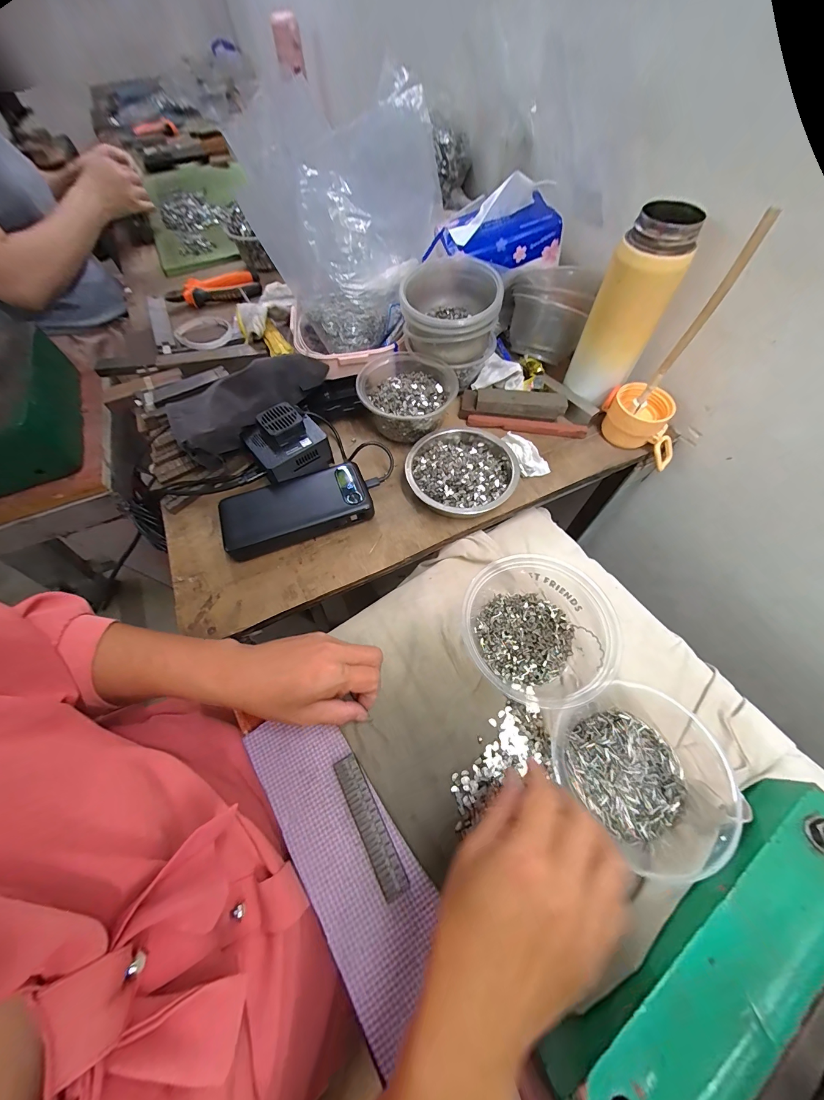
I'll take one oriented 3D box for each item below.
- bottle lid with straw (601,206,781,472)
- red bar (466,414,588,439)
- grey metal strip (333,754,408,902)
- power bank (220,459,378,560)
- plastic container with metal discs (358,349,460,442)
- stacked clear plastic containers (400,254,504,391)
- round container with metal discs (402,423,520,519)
[{"bbox_3d":[0.277,-0.189,0.357,0.062,0.200,0.096,-37,66,-18],"label":"bottle lid with straw"},{"bbox_3d":[0.145,-0.158,0.449,0.147,0.011,0.015,8,61,6],"label":"red bar"},{"bbox_3d":[-0.033,0.215,0.279,0.019,0.011,0.098,-28,64,-14],"label":"grey metal strip"},{"bbox_3d":[-0.125,-0.045,0.385,0.155,0.028,0.072,-19,62,-9],"label":"power bank"},{"bbox_3d":[-0.005,-0.186,0.436,0.115,0.050,0.115,-8,61,-4],"label":"plastic container with metal discs"},{"bbox_3d":[0.048,-0.283,0.442,0.112,0.095,0.113,4,61,3],"label":"stacked clear plastic containers"},{"bbox_3d":[0.057,-0.094,0.407,0.118,0.032,0.129,0,61,1],"label":"round container with metal discs"}]

